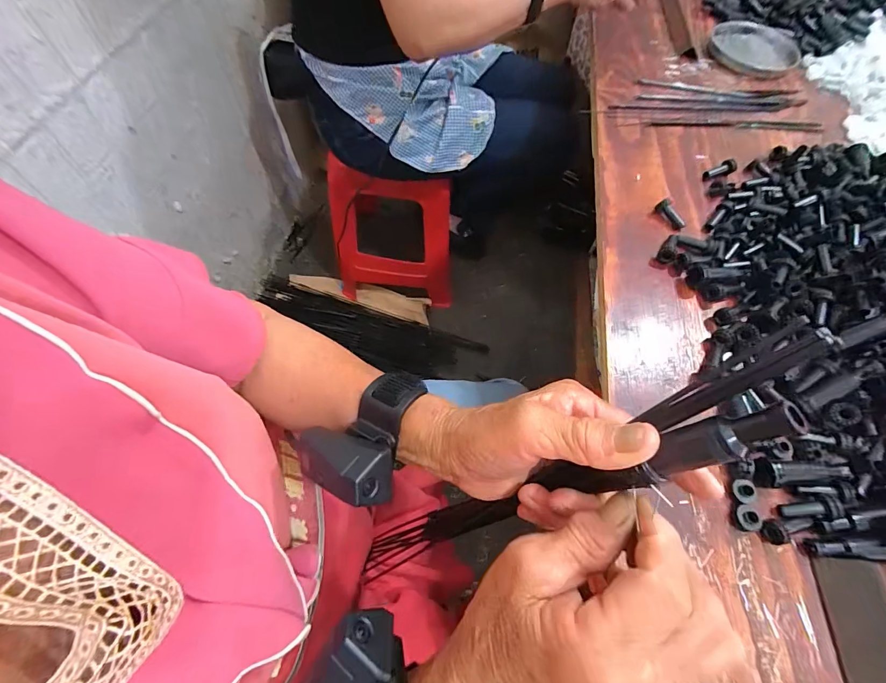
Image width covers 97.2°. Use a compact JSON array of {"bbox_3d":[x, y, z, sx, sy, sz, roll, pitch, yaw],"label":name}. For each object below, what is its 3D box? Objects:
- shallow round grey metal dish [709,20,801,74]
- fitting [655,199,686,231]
[{"bbox_3d":[0.507,-0.480,0.636,0.134,0.010,0.146,0,63,1],"label":"shallow round grey metal dish"},{"bbox_3d":[0.261,-0.144,0.447,0.013,0.015,0.039,-33,81,-15],"label":"fitting"}]

